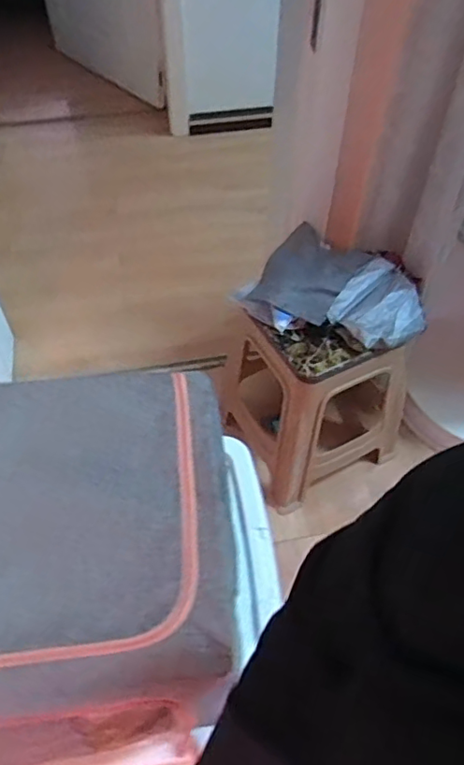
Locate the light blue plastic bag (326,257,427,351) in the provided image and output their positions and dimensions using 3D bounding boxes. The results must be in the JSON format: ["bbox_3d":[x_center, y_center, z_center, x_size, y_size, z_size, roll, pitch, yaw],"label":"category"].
[{"bbox_3d":[0.312,-0.160,1.210,0.167,0.057,0.184,37,62,21],"label":"light blue plastic bag"}]

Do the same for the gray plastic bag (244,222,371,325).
[{"bbox_3d":[0.166,-0.233,1.238,0.159,0.083,0.203,31,60,18],"label":"gray plastic bag"}]

